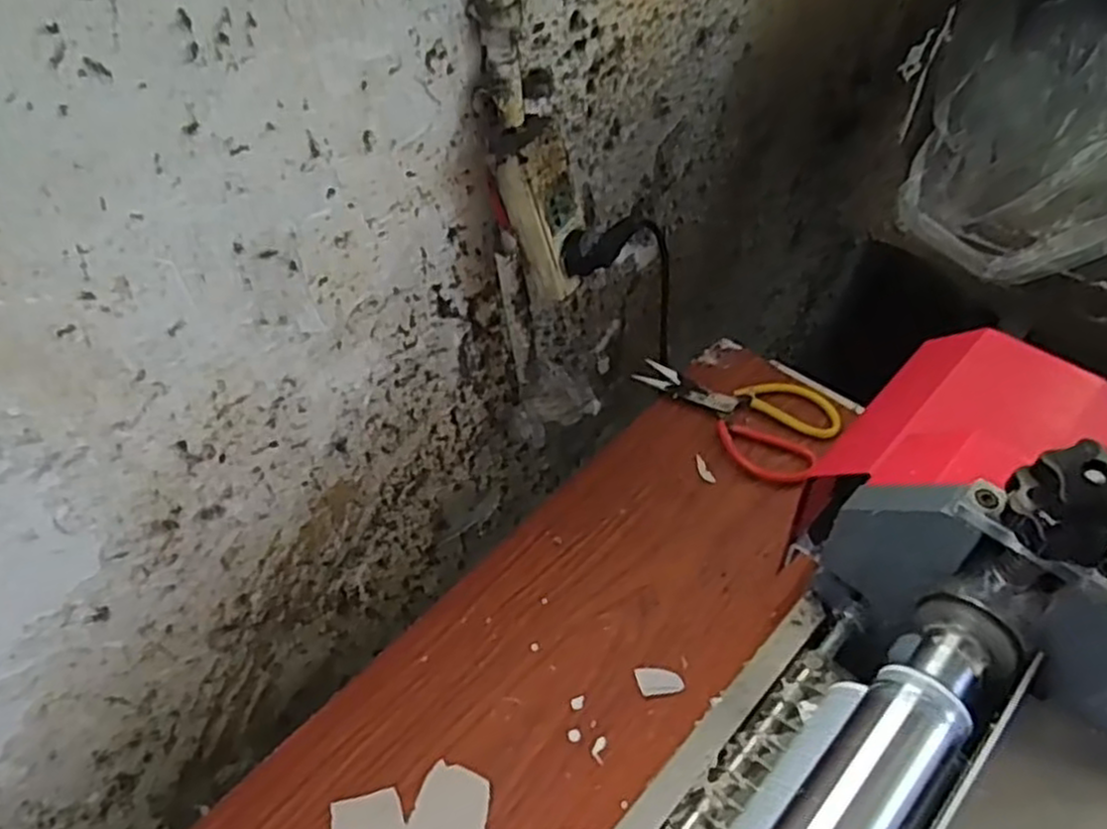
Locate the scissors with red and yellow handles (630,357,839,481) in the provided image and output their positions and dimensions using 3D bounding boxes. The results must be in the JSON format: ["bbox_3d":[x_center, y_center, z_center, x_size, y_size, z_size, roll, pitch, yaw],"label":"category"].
[{"bbox_3d":[0.184,-0.014,0.753,0.114,0.012,0.188,-37,57,-24],"label":"scissors with red and yellow handles"}]

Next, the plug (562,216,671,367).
[{"bbox_3d":[0.078,-0.120,0.698,0.026,0.241,0.076,32,92,27],"label":"plug"}]

